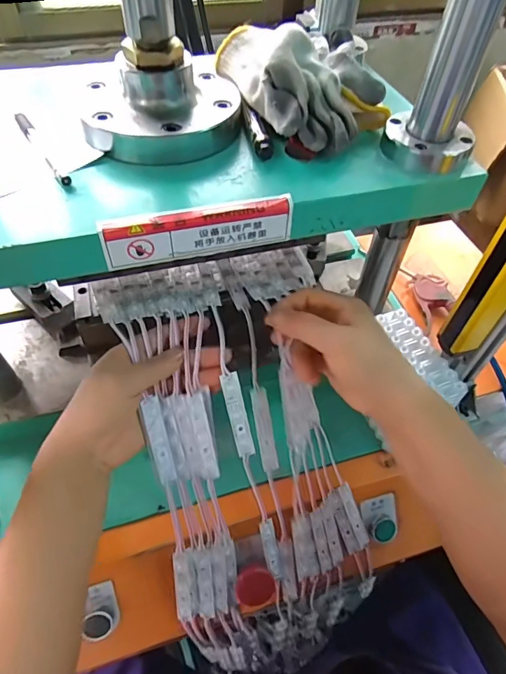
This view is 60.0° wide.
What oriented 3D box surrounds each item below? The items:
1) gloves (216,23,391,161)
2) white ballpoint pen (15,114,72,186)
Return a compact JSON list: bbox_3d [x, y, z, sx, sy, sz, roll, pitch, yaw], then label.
[{"bbox_3d":[0.046,-0.241,0.408,0.116,0.063,0.173,-23,58,-19],"label":"gloves"},{"bbox_3d":[-0.180,-0.161,0.373,0.010,0.011,0.109,-30,60,-22],"label":"white ballpoint pen"}]

